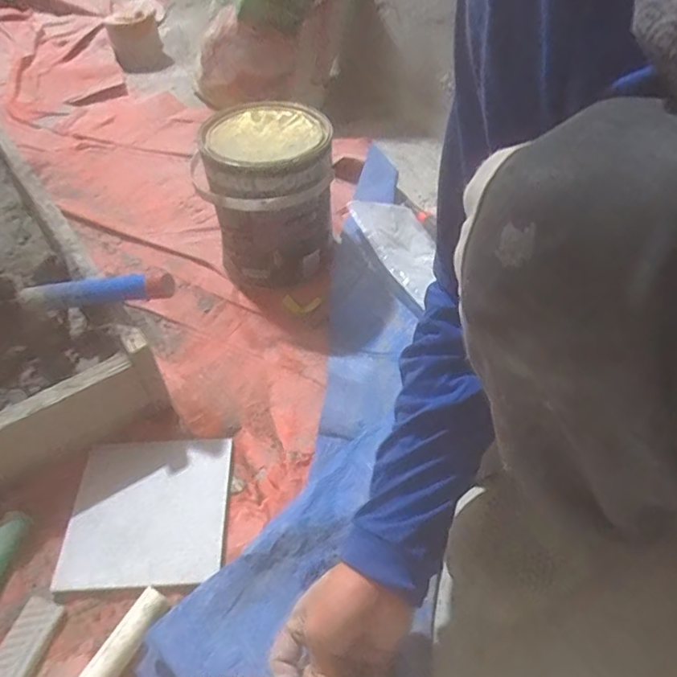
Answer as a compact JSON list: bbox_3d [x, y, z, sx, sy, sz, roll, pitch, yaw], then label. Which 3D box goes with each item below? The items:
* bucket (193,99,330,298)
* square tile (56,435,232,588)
[{"bbox_3d":[-0.091,-0.179,0.725,0.157,0.191,0.174,-17,51,-15],"label":"bucket"},{"bbox_3d":[-0.181,0.163,0.531,0.142,0.017,0.145,-2,49,-2],"label":"square tile"}]

